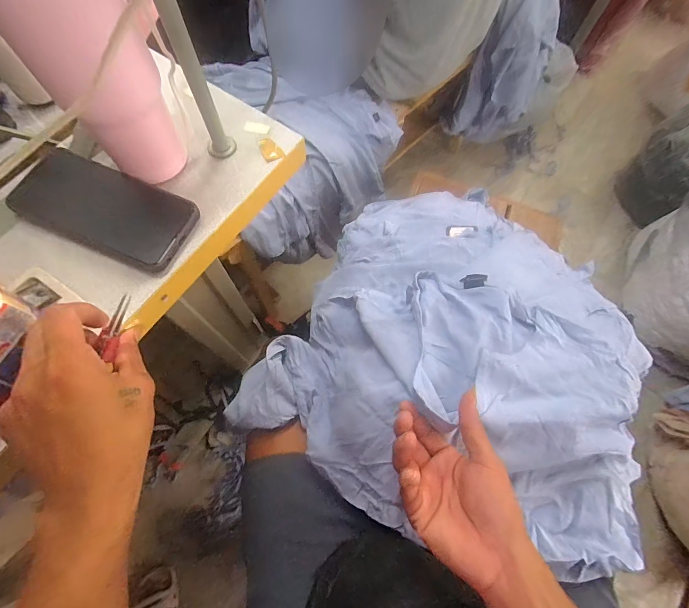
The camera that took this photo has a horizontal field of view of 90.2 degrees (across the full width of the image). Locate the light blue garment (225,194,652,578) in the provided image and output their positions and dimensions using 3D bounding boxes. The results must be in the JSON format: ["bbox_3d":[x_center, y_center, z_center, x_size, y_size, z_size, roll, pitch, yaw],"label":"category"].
[{"bbox_3d":[0.158,0.068,0.431,0.461,0.135,0.419,32,71,9],"label":"light blue garment"}]

